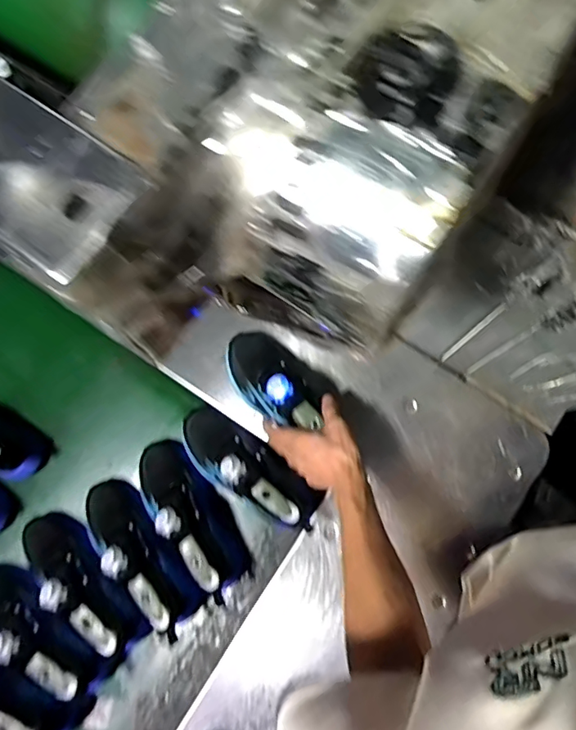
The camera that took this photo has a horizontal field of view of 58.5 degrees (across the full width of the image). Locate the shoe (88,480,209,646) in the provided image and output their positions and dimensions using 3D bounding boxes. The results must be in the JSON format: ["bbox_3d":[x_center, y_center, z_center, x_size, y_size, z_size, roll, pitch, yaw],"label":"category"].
[{"bbox_3d":[-0.208,0.262,0.724,0.228,0.150,0.089,40,82,8],"label":"shoe"}]

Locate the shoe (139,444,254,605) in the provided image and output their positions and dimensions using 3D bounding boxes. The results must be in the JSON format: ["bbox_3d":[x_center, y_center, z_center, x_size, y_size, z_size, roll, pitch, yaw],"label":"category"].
[{"bbox_3d":[-0.140,0.211,0.720,0.091,0.119,0.230,-38,80,-6],"label":"shoe"}]

